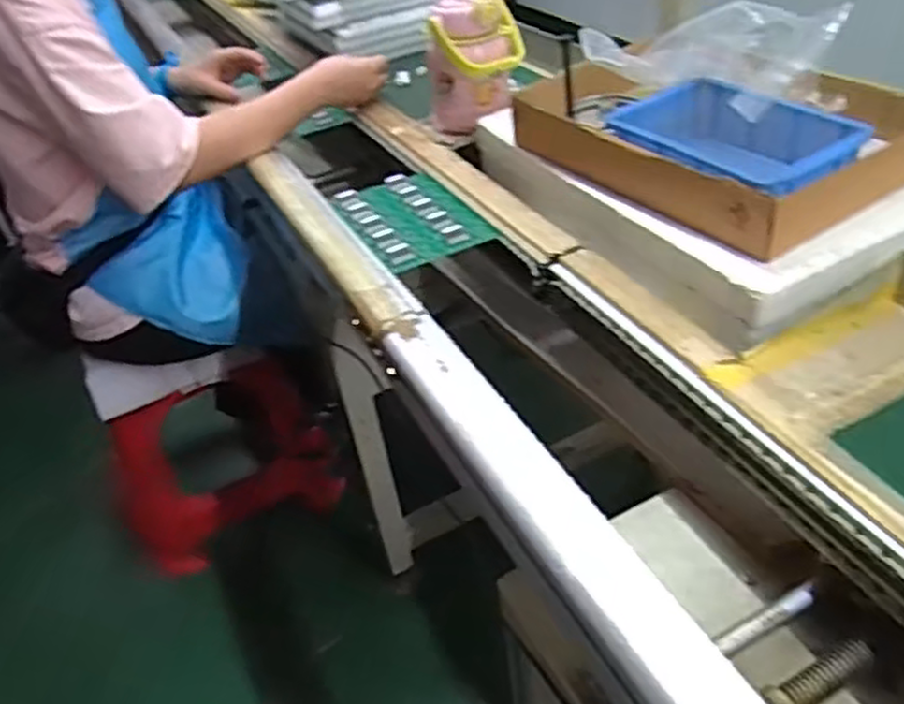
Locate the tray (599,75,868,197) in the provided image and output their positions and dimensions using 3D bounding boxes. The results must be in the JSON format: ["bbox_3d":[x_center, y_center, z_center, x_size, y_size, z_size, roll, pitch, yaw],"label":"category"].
[{"bbox_3d":[0.247,-0.184,0.671,0.143,0.049,0.194,-29,43,-24],"label":"tray"}]

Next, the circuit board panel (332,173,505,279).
[{"bbox_3d":[-0.048,-0.146,0.809,0.118,0.015,0.186,-22,41,-17],"label":"circuit board panel"}]

